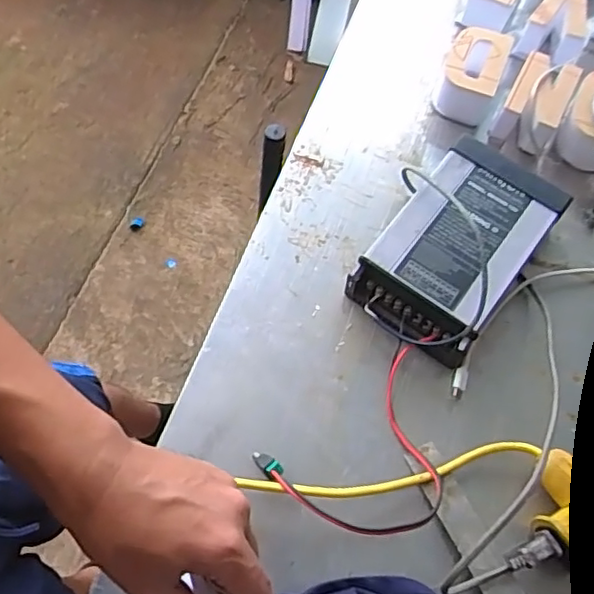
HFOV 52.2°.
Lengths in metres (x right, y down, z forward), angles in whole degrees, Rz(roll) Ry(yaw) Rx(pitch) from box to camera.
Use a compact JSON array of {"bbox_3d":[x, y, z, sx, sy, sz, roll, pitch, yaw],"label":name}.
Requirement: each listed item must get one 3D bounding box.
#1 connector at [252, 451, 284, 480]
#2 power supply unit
[{"bbox_3d":[-0.024,0.124,0.451,0.014,0.038,0.008,-46,115,-18],"label":"connector"},{"bbox_3d":[0.139,-0.046,0.520,0.110,0.049,0.193,36,72,14],"label":"power supply unit"}]

